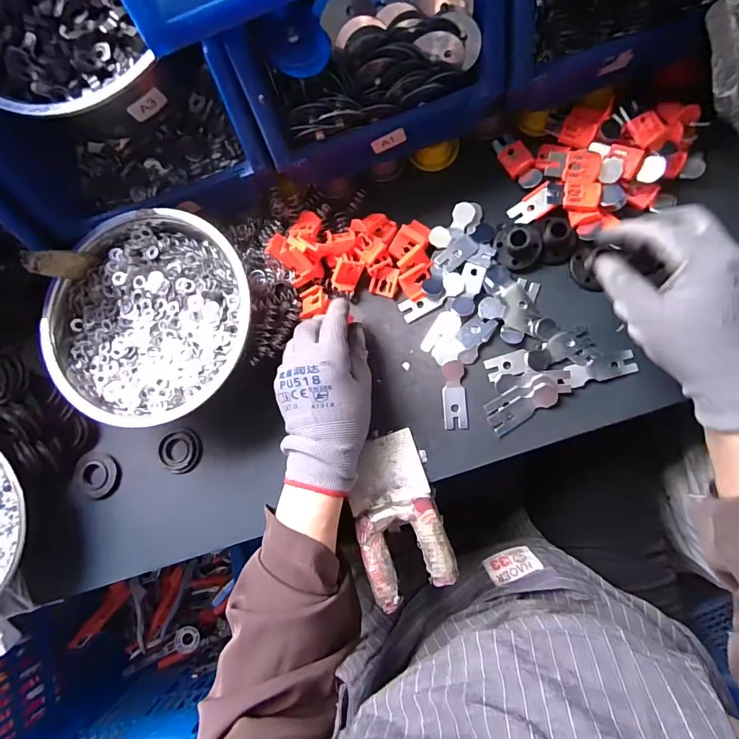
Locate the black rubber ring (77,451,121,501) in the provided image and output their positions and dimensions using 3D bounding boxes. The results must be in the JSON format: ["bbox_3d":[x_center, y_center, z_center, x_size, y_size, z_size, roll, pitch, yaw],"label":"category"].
[{"bbox_3d":[-0.272,0.107,0.425,0.045,0.007,0.046,0,84,7],"label":"black rubber ring"}]

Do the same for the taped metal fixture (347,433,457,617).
[{"bbox_3d":[0.024,0.127,0.373,0.075,0.036,0.133,-16,83,5],"label":"taped metal fixture"}]

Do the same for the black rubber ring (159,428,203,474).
[{"bbox_3d":[-0.187,0.081,0.419,0.041,0.006,0.043,-1,84,7],"label":"black rubber ring"}]

